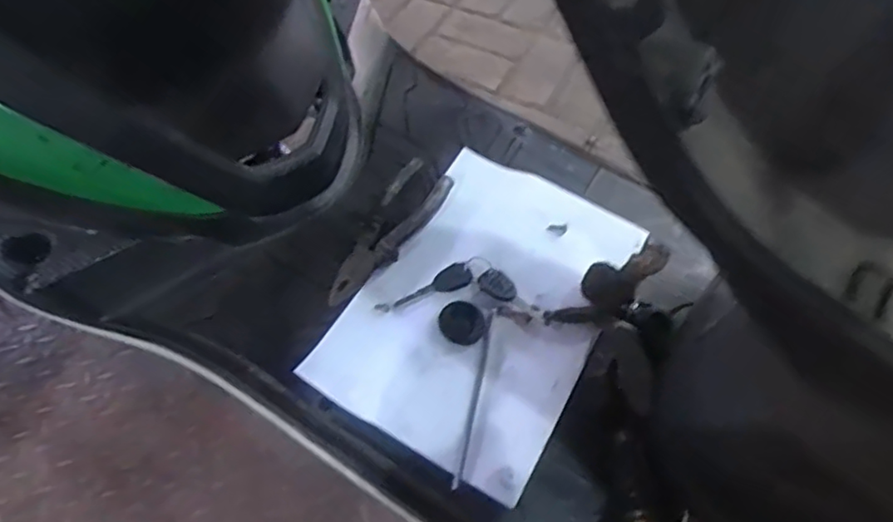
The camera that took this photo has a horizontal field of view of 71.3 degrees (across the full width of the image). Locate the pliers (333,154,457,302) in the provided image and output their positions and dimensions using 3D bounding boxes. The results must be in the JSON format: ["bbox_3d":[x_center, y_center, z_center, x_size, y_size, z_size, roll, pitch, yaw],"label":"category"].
[{"bbox_3d":[-0.054,-0.029,0.592,0.050,0.012,0.176,35,62,-2],"label":"pliers"}]

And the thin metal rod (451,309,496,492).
[{"bbox_3d":[0.025,0.112,0.522,0.007,0.008,0.155,11,60,7],"label":"thin metal rod"}]

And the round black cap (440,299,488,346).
[{"bbox_3d":[0.014,0.054,0.552,0.040,0.004,0.038,0,59,0],"label":"round black cap"}]

